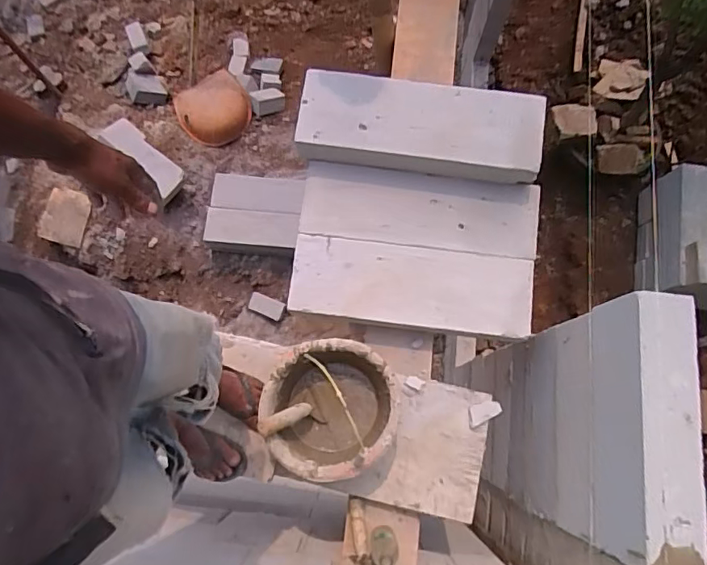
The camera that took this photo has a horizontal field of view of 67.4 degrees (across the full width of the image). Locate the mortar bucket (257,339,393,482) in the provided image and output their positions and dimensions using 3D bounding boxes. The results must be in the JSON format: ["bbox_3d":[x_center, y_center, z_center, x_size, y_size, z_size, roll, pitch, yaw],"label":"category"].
[{"bbox_3d":[-0.050,0.283,1.198,0.270,0.162,0.289,0,77,0],"label":"mortar bucket"}]

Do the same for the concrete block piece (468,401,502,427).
[{"bbox_3d":[0.324,0.321,1.300,0.074,0.028,0.046,-15,77,-3],"label":"concrete block piece"}]

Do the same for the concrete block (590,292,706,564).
[{"bbox_3d":[0.546,0.276,1.018,0.108,0.268,0.471,3,77,1],"label":"concrete block"}]

